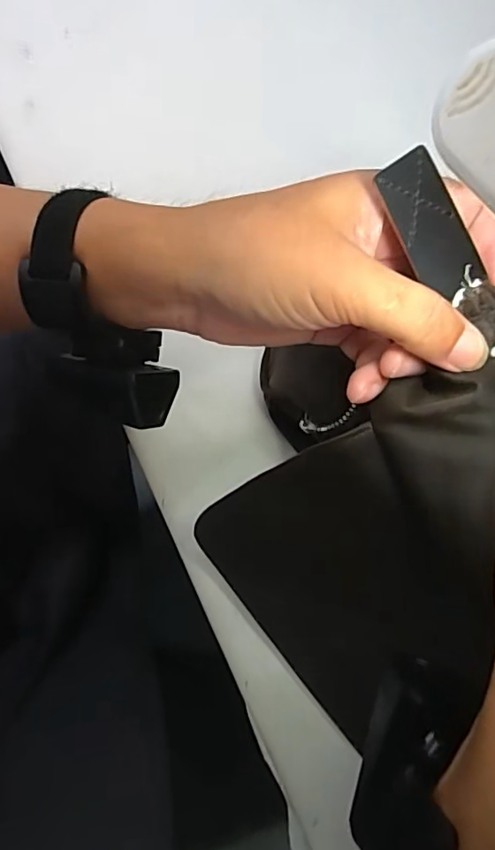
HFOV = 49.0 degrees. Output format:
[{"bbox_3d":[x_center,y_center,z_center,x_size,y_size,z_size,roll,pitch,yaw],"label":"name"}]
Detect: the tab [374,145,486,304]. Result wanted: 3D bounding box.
[{"bbox_3d":[0.067,-0.073,0.201,0.024,0.005,0.053,-36,106,-10],"label":"tab"}]

